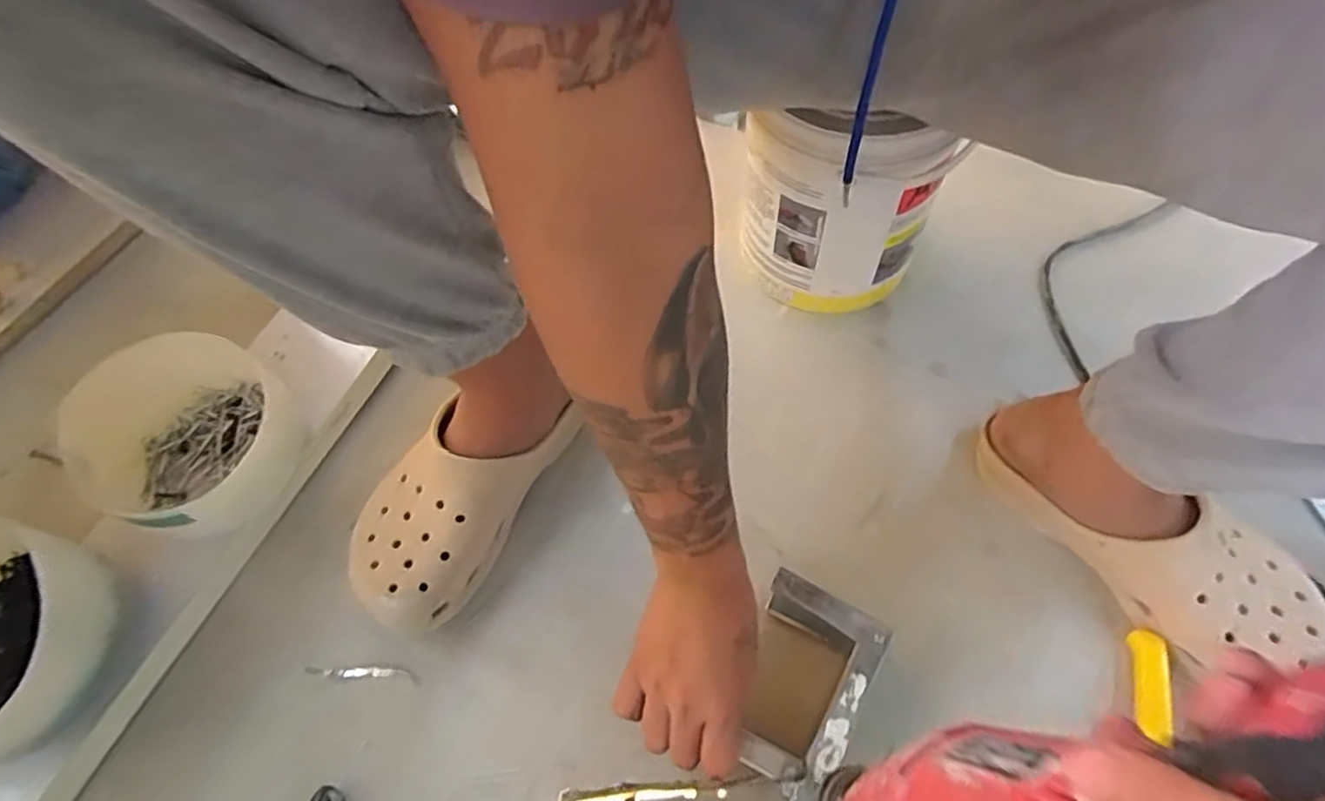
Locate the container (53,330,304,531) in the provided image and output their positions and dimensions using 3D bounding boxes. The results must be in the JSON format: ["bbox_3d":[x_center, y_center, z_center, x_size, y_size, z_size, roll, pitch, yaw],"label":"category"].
[{"bbox_3d":[-0.379,0.039,0.560,0.153,0.097,0.161,31,68,17],"label":"container"}]

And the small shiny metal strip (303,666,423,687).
[{"bbox_3d":[-0.223,0.202,0.512,0.082,0.012,0.010,3,62,4],"label":"small shiny metal strip"}]

